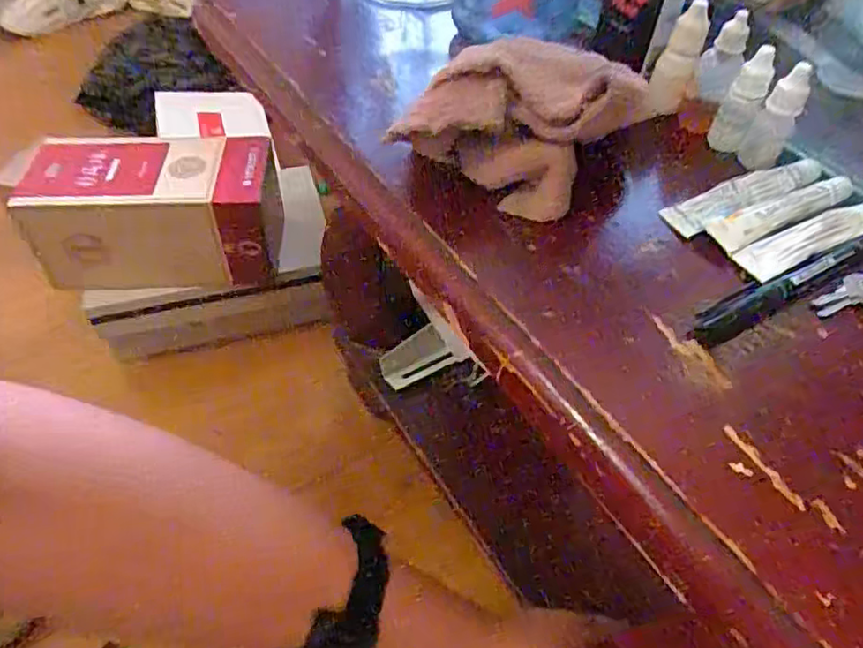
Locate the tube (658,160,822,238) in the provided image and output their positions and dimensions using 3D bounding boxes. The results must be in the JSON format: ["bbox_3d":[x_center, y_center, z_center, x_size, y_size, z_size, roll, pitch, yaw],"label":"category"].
[{"bbox_3d":[0.176,-0.073,0.346,0.098,0.012,0.025,-19,54,-16],"label":"tube"}]

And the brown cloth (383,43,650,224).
[{"bbox_3d":[0.046,-0.106,0.333,0.125,0.065,0.058,15,52,10],"label":"brown cloth"}]

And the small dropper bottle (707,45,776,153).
[{"bbox_3d":[0.183,-0.131,0.365,0.020,0.058,0.016,25,55,17],"label":"small dropper bottle"}]

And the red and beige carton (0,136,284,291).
[{"bbox_3d":[-0.344,-0.147,0.790,0.279,0.141,0.140,-6,52,-7],"label":"red and beige carton"}]

